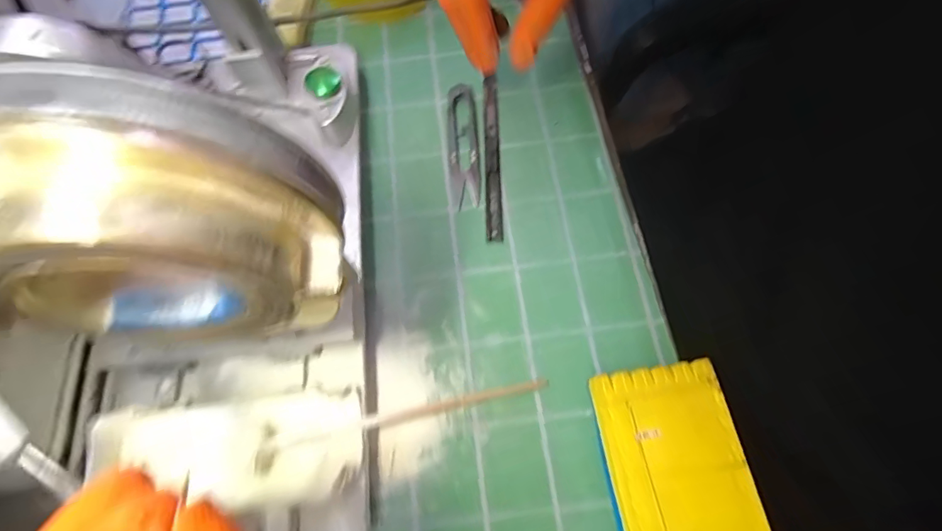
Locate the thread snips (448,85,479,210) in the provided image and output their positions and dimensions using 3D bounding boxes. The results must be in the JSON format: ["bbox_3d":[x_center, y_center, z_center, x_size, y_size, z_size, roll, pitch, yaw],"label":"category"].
[{"bbox_3d":[-0.006,-0.090,0.342,0.022,0.006,0.101,-4,68,1],"label":"thread snips"}]

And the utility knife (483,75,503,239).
[{"bbox_3d":[0.015,-0.082,0.338,0.011,0.008,0.137,-1,72,1],"label":"utility knife"}]

